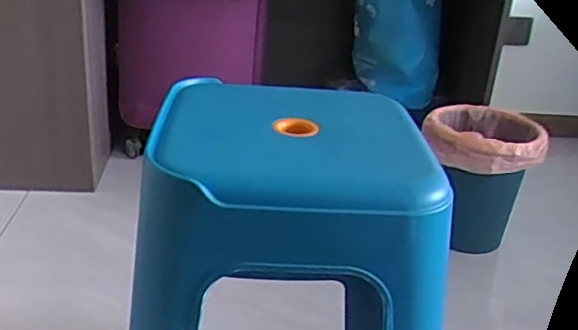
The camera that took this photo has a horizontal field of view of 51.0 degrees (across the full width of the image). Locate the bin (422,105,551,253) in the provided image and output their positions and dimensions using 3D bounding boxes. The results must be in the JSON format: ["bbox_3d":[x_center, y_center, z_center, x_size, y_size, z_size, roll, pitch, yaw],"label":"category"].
[{"bbox_3d":[0.412,0.031,1.365,0.254,0.275,0.254,-1,26,-13],"label":"bin"}]

